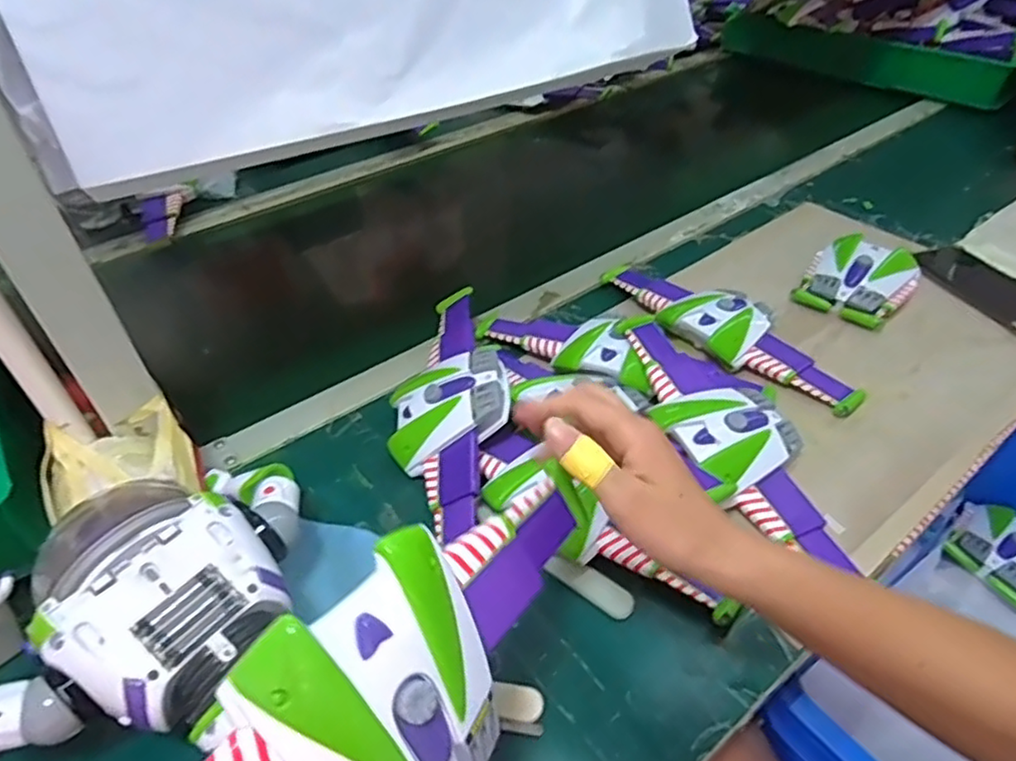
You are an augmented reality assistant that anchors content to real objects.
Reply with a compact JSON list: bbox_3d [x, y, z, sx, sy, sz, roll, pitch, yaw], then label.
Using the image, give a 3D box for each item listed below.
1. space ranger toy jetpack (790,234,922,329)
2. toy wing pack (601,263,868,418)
[{"bbox_3d":[0.386,-0.113,0.716,0.106,0.042,0.118,31,52,30],"label":"space ranger toy jetpack"},{"bbox_3d":[0.215,-0.058,0.660,0.094,0.044,0.293,-30,50,-27],"label":"toy wing pack"}]

